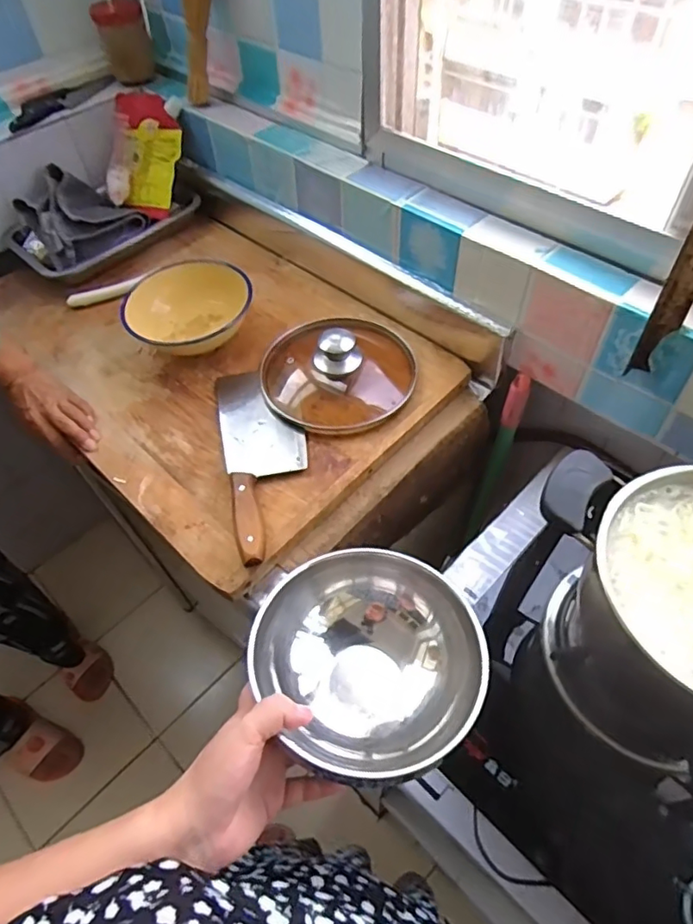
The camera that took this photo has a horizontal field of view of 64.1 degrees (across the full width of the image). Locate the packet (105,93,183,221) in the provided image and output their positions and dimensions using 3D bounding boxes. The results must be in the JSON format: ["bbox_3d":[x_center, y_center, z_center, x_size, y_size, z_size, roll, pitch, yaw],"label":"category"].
[{"bbox_3d":[-0.333,-0.510,0.918,0.109,0.038,0.209,6,90,-4],"label":"packet"}]

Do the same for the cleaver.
[{"bbox_3d":[-0.099,-0.014,0.668,0.096,0.023,0.285,-13,55,-6],"label":"cleaver"}]

